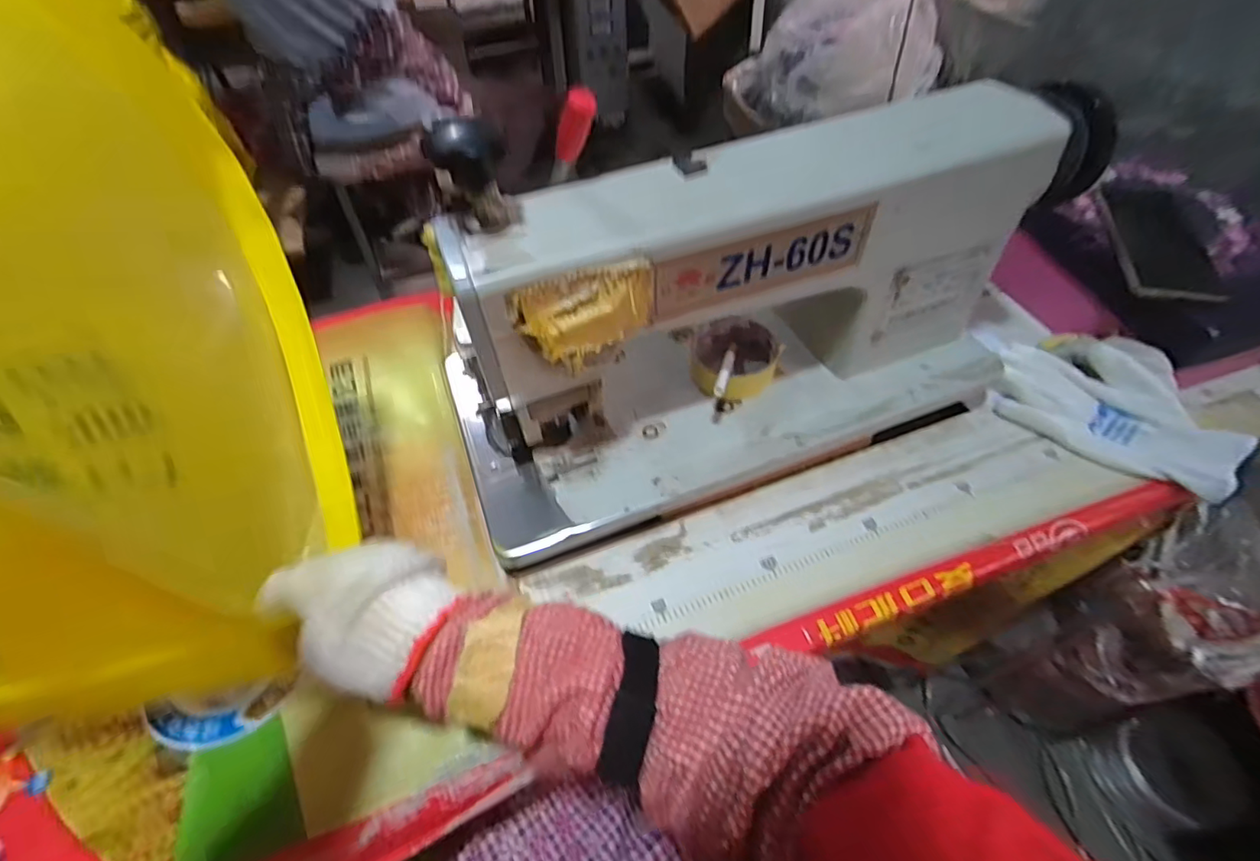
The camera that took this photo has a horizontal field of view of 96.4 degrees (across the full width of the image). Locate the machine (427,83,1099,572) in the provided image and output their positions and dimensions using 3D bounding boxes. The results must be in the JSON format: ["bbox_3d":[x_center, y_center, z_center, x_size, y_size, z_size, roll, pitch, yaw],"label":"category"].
[{"bbox_3d":[0.098,-0.085,0.466,0.488,0.251,0.179,-20,55,-12],"label":"machine"}]

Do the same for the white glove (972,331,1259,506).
[{"bbox_3d":[0.447,-0.033,0.531,0.217,0.051,0.119,27,59,20],"label":"white glove"}]

